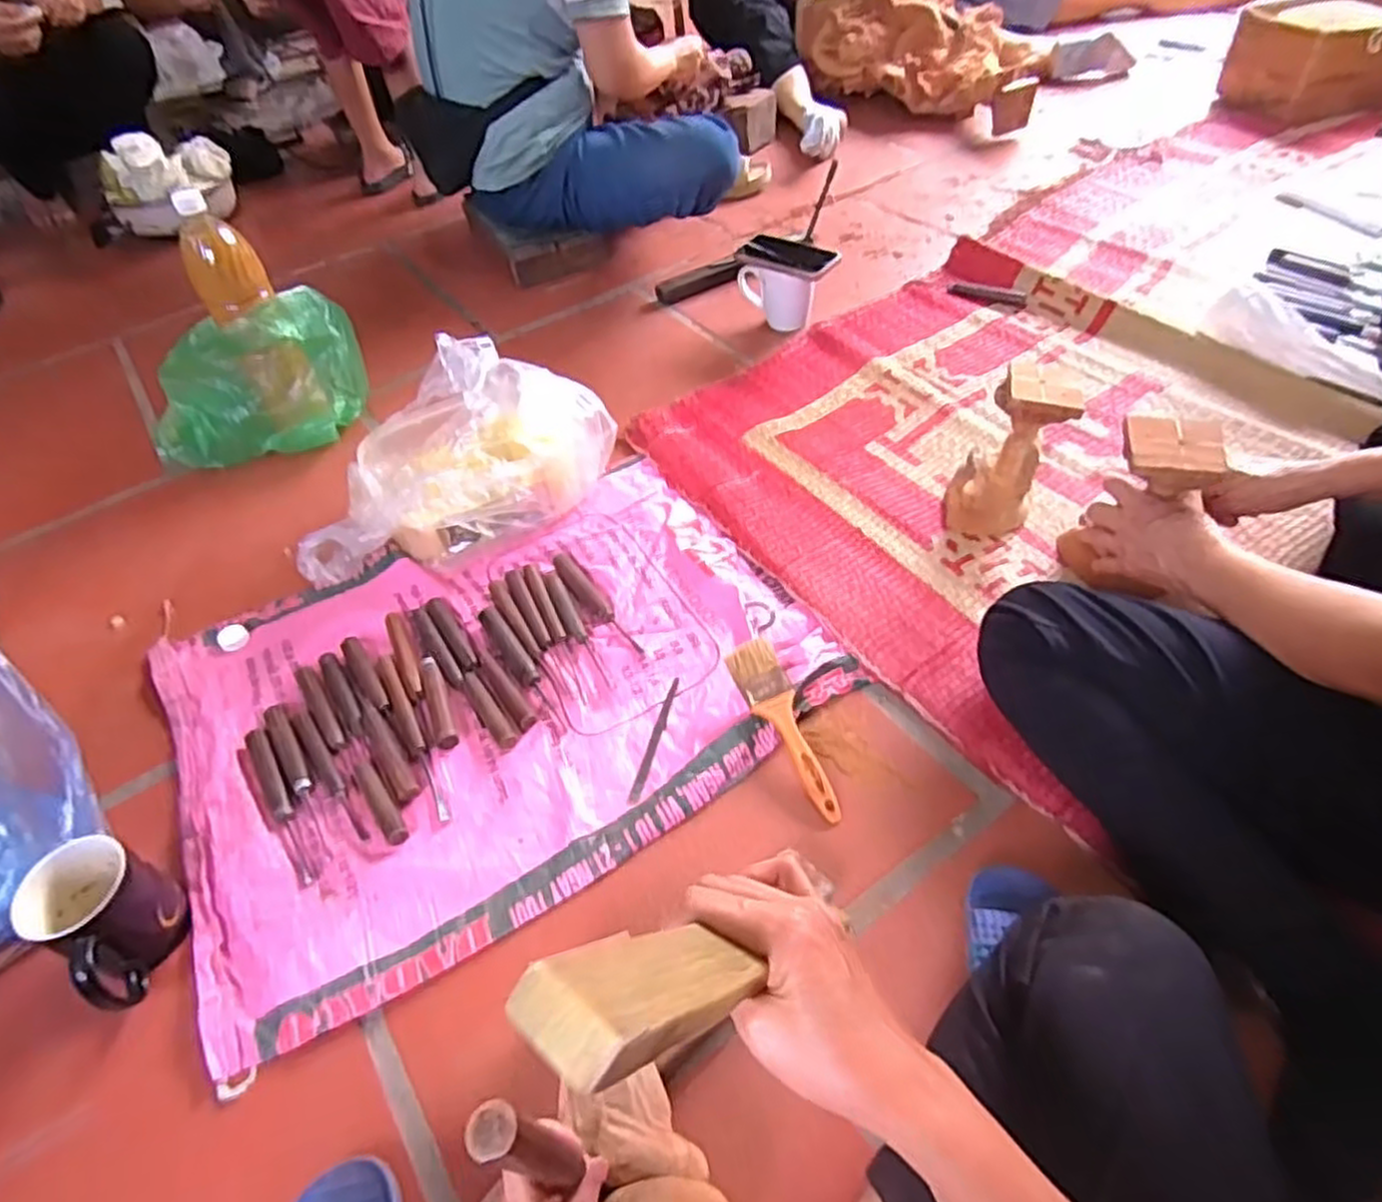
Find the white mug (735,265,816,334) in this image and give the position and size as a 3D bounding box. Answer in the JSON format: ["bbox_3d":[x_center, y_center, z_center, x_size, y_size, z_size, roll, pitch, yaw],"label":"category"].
[{"bbox_3d":[0.131,-0.475,1.193,0.115,0.091,0.077,2,50,7],"label":"white mug"}]

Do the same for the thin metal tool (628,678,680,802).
[{"bbox_3d":[-0.034,0.131,0.745,0.012,0.004,0.136,12,52,15],"label":"thin metal tool"}]

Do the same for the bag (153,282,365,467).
[{"bbox_3d":[-0.623,-0.311,1.082,0.284,0.176,0.170,-3,50,3],"label":"bag"}]

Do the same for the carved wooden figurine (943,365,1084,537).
[{"bbox_3d":[0.343,-0.158,0.838,0.104,0.176,0.097,14,53,16],"label":"carved wooden figurine"}]

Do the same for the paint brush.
[{"bbox_3d":[0.089,0.117,0.714,0.044,0.014,0.178,-20,65,-11],"label":"paint brush"}]

